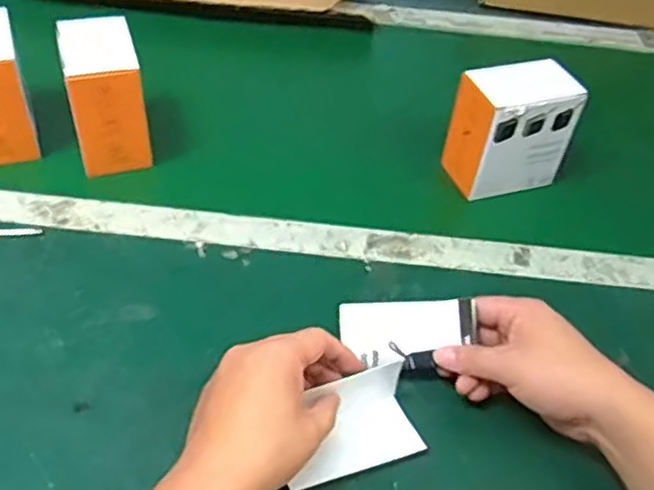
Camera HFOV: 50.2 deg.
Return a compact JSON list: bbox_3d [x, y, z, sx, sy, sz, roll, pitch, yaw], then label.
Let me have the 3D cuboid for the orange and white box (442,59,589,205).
[{"bbox_3d":[0.181,-0.116,0.680,0.103,0.102,0.061,-14,49,-20],"label":"orange and white box"}]

